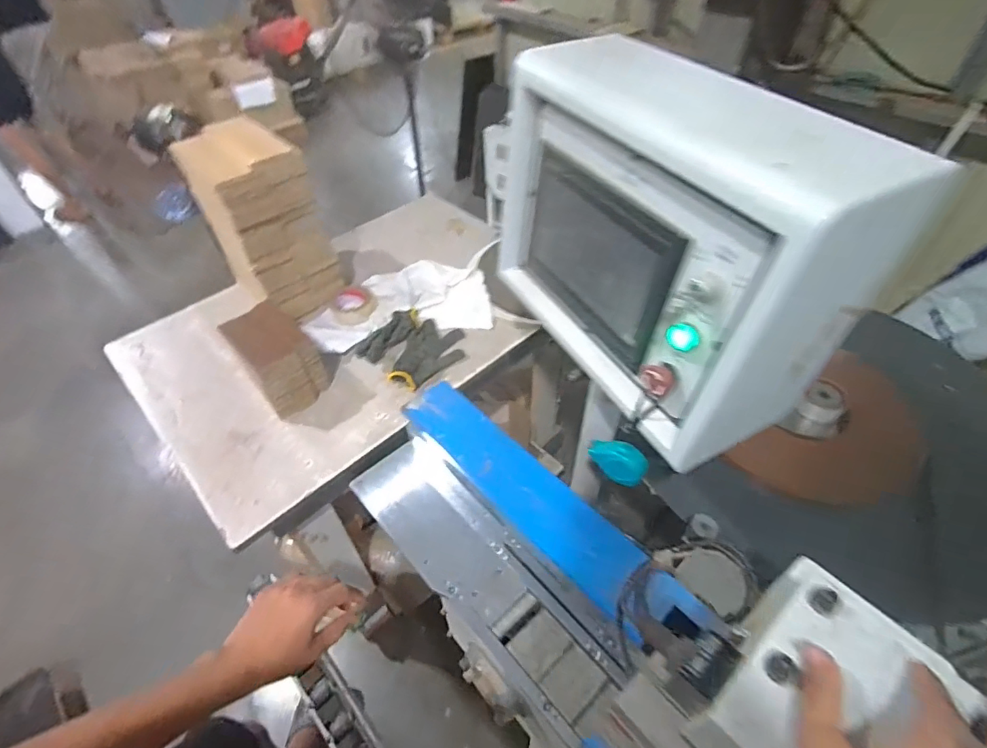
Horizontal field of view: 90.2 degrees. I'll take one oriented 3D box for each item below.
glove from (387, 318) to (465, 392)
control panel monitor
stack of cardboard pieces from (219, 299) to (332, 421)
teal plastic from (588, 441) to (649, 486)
[{"bbox_3d":[-0.145,-0.050,1.092,0.131,0.025,0.211,20,51,19],"label":"glove"},{"bbox_3d":[0.194,-0.163,0.613,0.205,0.324,0.444,-17,49,-13],"label":"control panel monitor"},{"bbox_3d":[-0.439,-0.032,1.020,0.133,0.144,0.184,-33,55,-25],"label":"stack of cardboard pieces"},{"bbox_3d":[0.169,0.117,0.673,0.081,0.048,0.034,26,54,24],"label":"teal plastic"}]

